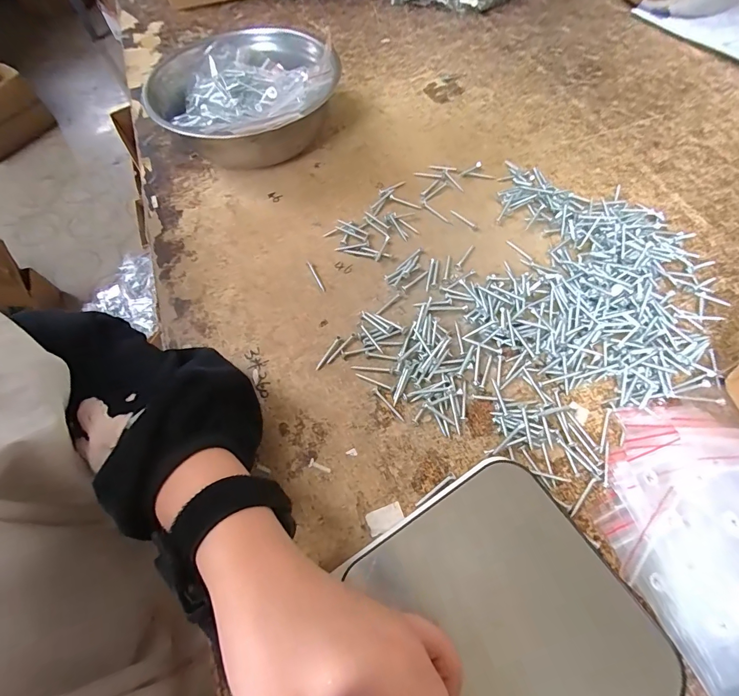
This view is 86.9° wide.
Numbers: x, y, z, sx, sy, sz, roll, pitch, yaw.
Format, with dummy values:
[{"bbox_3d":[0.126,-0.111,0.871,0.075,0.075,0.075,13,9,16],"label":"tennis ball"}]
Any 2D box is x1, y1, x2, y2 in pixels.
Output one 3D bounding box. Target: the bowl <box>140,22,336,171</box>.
[{"bbox_3d":[-0.130,-0.264,0.422,0.185,0.075,0.185,-1,63,3],"label":"bowl"}]

